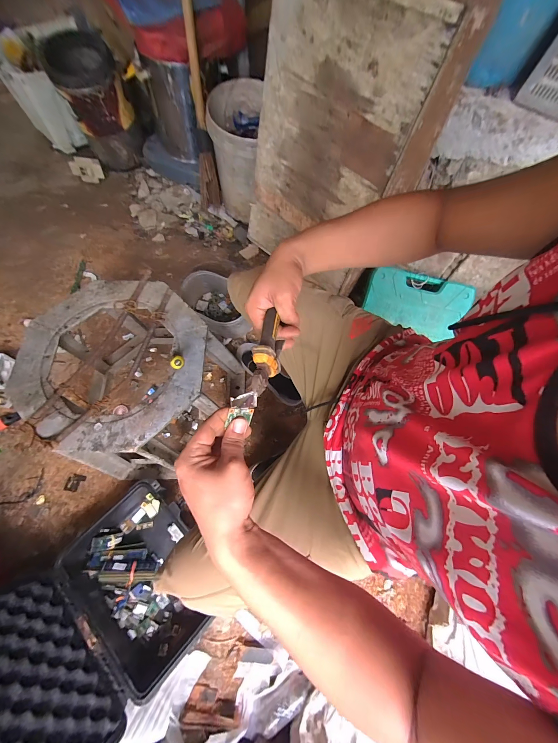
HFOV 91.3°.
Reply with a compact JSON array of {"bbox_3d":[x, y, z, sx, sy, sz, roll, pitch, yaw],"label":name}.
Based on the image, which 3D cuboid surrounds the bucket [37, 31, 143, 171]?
[{"bbox_3d":[-0.743,-1.105,1.151,0.226,0.354,0.245,-22,72,-9],"label":"bucket"}]

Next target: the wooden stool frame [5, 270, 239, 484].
[{"bbox_3d":[-0.352,0.025,0.748,0.394,0.365,0.378,31,72,9],"label":"wooden stool frame"}]

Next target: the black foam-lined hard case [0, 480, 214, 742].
[{"bbox_3d":[-0.368,0.493,0.557,0.336,0.404,0.369,-42,76,-14],"label":"black foam-lined hard case"}]

